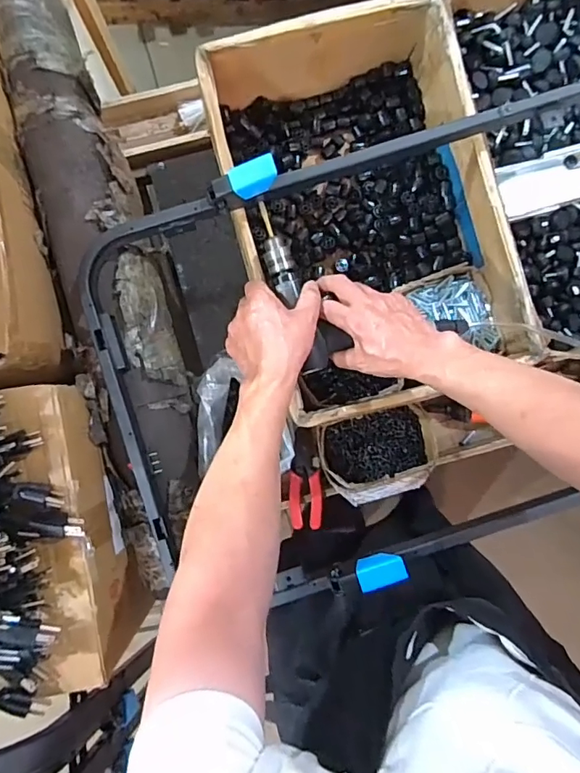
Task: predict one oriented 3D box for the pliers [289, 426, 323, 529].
[{"bbox_3d":[0.025,0.150,0.813,0.049,0.024,0.159,-1,76,-1],"label":"pliers"}]

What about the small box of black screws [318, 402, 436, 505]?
[{"bbox_3d":[0.141,0.111,0.775,0.180,0.076,0.139,-12,89,-1],"label":"small box of black screws"}]

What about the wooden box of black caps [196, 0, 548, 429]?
[{"bbox_3d":[0.101,-0.256,0.727,0.356,0.159,0.494,-14,89,-1],"label":"wooden box of black caps"}]

